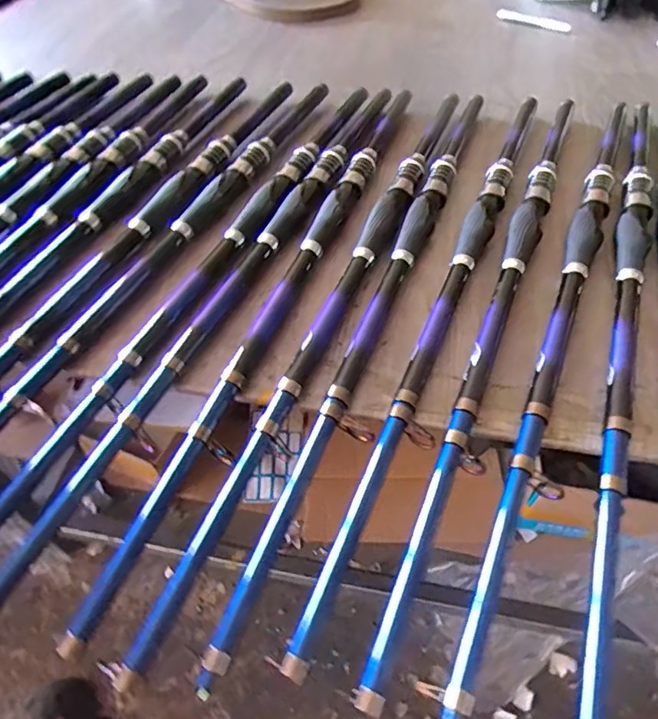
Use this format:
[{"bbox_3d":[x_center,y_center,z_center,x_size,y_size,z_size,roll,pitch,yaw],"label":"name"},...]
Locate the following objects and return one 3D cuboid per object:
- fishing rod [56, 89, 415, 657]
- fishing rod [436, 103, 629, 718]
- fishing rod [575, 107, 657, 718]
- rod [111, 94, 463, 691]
[{"bbox_3d":[-0.027,-0.094,0.517,0.027,0.023,0.712,16,52,15],"label":"fishing rod"},{"bbox_3d":[0.219,-0.055,0.483,0.030,0.035,0.669,19,55,16],"label":"fishing rod"},{"bbox_3d":[0.269,-0.045,0.475,0.033,0.037,0.673,16,54,14],"label":"fishing rod"},{"bbox_3d":[0.018,-0.074,0.499,0.027,0.027,0.700,18,52,17],"label":"rod"}]

